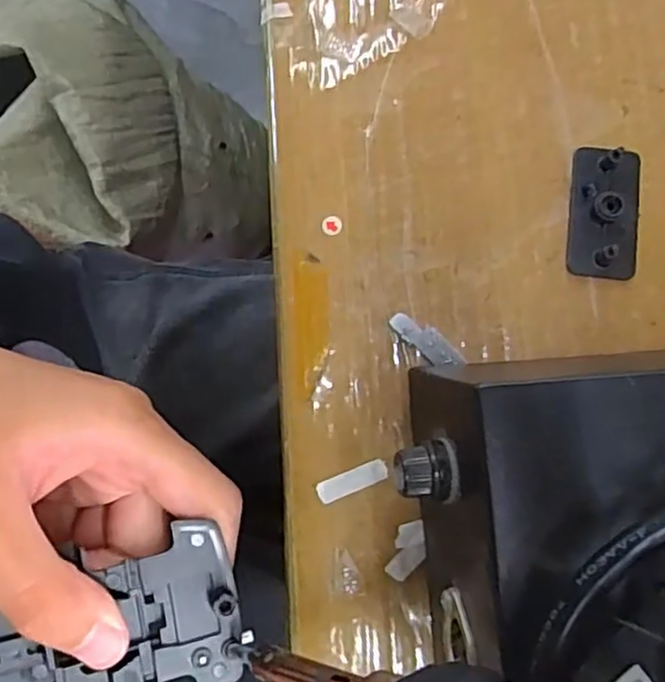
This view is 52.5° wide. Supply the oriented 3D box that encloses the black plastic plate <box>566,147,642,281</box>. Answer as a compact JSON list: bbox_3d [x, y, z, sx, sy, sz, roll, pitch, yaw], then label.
[{"bbox_3d":[0.083,-0.039,0.201,0.020,0.012,0.040,7,80,0],"label":"black plastic plate"}]

